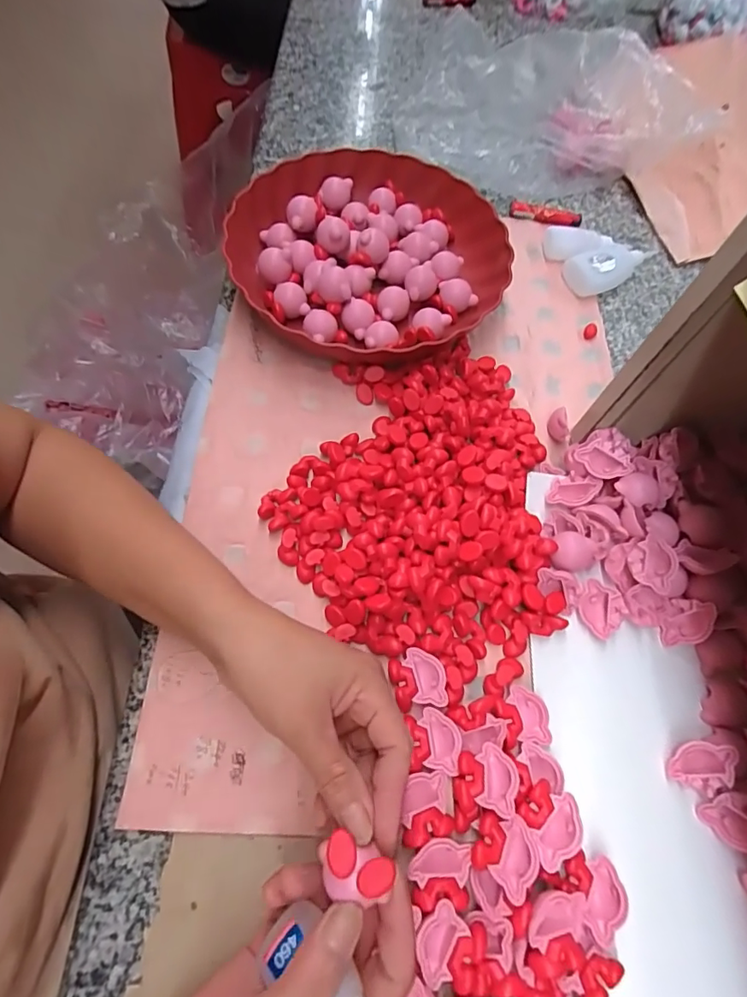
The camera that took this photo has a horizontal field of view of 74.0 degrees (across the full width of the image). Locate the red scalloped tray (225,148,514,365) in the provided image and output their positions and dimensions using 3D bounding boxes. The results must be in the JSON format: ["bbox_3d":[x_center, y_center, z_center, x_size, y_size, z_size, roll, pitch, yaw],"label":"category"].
[{"bbox_3d":[-0.002,-0.220,0.450,0.227,0.051,0.242,34,70,15],"label":"red scalloped tray"}]

